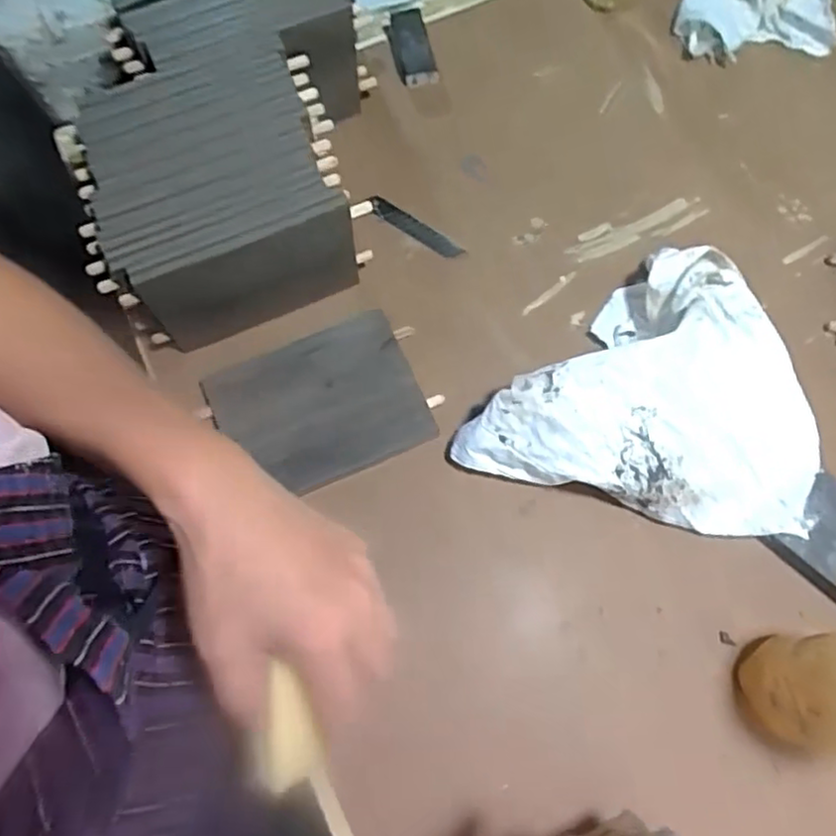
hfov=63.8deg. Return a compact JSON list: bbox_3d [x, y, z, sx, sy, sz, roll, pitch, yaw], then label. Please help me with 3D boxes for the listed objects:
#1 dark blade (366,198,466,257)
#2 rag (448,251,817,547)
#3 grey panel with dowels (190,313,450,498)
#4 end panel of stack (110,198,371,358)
[{"bbox_3d":[-0.003,-0.165,0.578,0.095,0.007,0.019,31,77,9],"label":"dark blade"},{"bbox_3d":[0.182,-0.037,0.498,0.258,0.097,0.217,15,75,5],"label":"rag"},{"bbox_3d":[-0.072,-0.009,0.521,0.158,0.016,0.113,-23,75,-6],"label":"grey panel with dowels"},{"bbox_3d":[-0.117,-0.101,0.501,0.174,0.105,0.015,-25,75,-6],"label":"end panel of stack"}]

